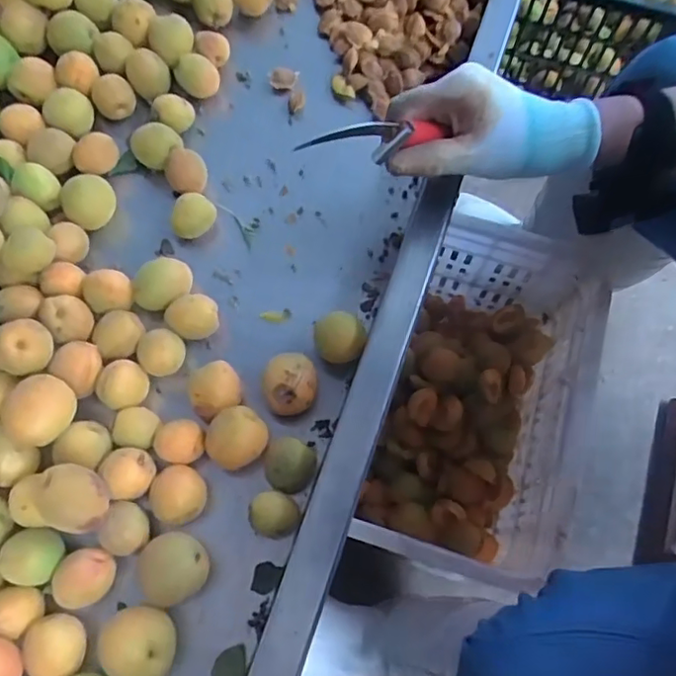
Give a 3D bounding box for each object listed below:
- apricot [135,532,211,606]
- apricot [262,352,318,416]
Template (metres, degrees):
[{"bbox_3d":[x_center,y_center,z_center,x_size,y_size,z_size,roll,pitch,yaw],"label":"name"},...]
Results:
[{"bbox_3d":[-0.105,0.148,0.392,0.042,0.038,0.040,1,69,-2],"label":"apricot"},{"bbox_3d":[-0.033,0.036,0.437,0.035,0.043,0.043,11,70,2],"label":"apricot"}]

